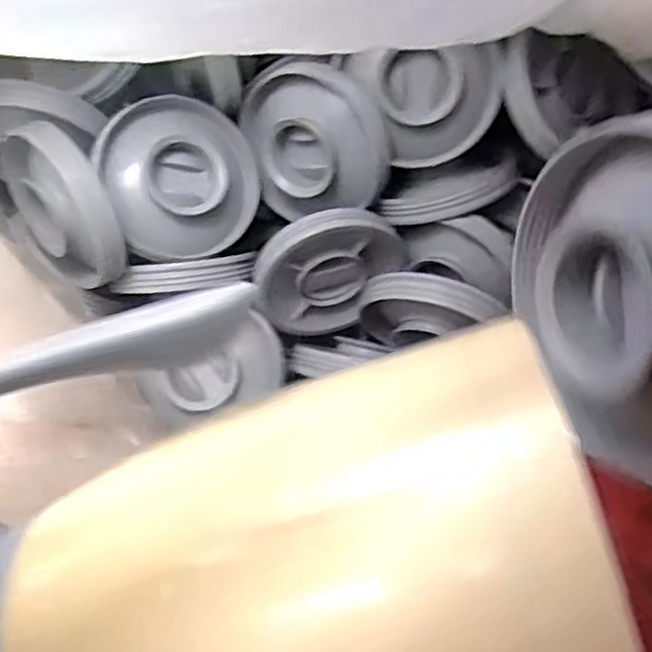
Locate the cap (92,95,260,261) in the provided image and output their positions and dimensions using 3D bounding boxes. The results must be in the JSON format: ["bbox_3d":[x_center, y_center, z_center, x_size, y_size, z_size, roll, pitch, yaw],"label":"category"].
[{"bbox_3d":[-0.123,-0.126,0.592,0.129,0.029,0.131,-3,96,-26],"label":"cap"}]

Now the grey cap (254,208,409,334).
[{"bbox_3d":[0.005,-0.047,0.608,0.132,0.108,0.030,-30,39,5],"label":"grey cap"}]

